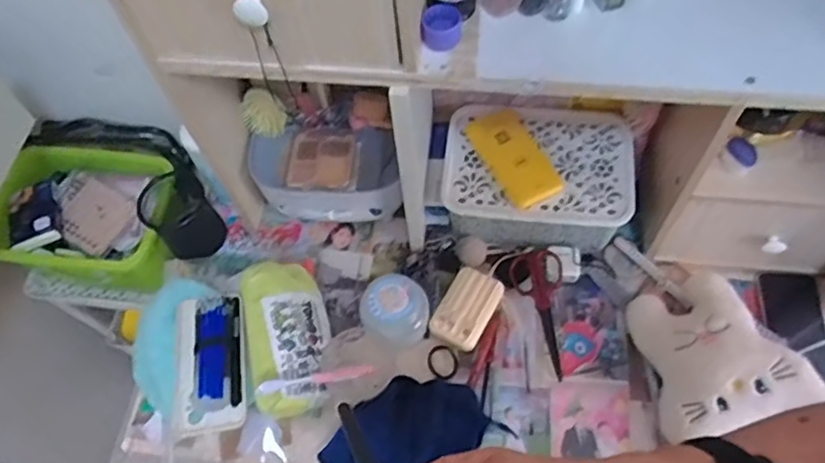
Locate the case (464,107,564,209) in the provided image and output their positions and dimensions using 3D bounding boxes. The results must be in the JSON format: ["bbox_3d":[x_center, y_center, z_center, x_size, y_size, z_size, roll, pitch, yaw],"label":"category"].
[{"bbox_3d":[0.122,-0.092,0.756,0.066,0.021,0.129,-30,64,-12],"label":"case"}]

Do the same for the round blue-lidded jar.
[{"bbox_3d":[-0.020,0.093,0.747,0.074,0.070,0.073,-1,62,3],"label":"round blue-lidded jar"}]

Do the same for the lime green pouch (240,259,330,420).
[{"bbox_3d":[-0.140,0.122,0.725,0.087,0.086,0.164,-13,62,-4],"label":"lime green pouch"}]

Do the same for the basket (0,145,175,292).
[{"bbox_3d":[-0.444,-0.018,0.901,0.244,0.103,0.175,1,62,4],"label":"basket"}]

